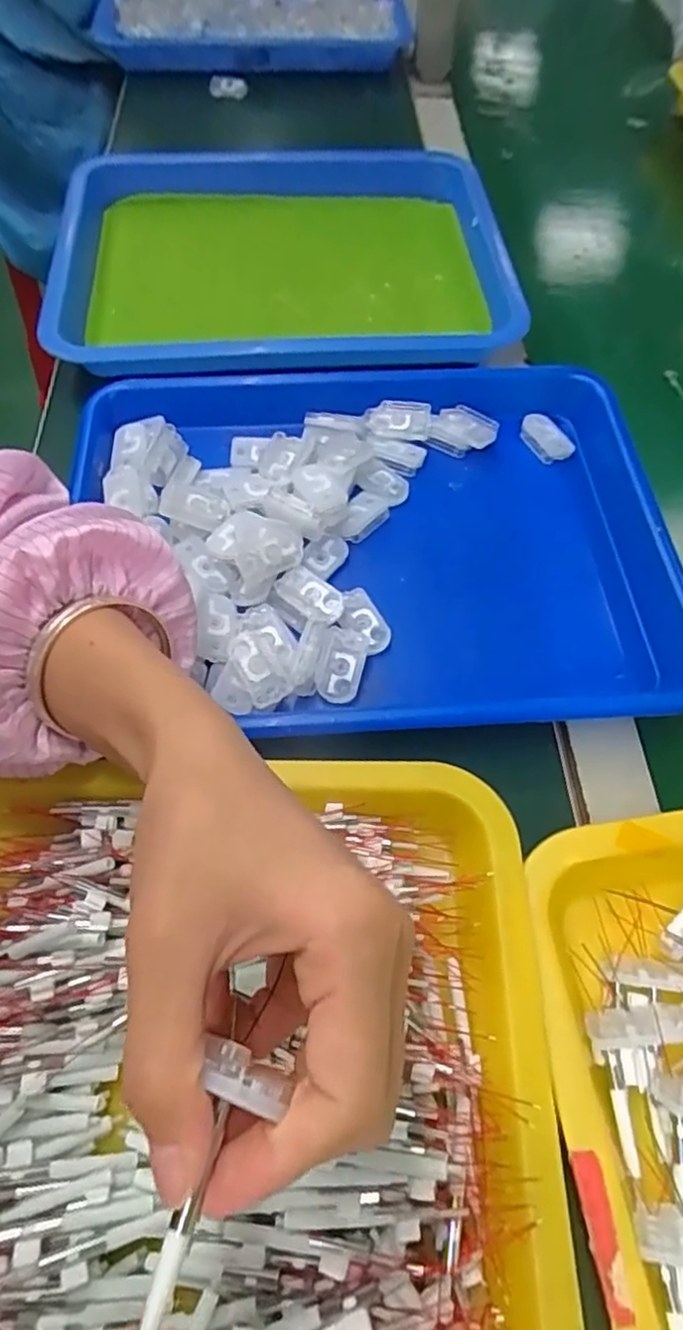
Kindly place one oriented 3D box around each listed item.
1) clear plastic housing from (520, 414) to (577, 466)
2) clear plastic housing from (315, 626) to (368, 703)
[{"bbox_3d":[0.132,-0.148,0.424,0.022,0.009,0.035,-22,64,-14],"label":"clear plastic housing"},{"bbox_3d":[0.000,0.000,0.332,0.023,0.005,0.037,10,83,0],"label":"clear plastic housing"}]

